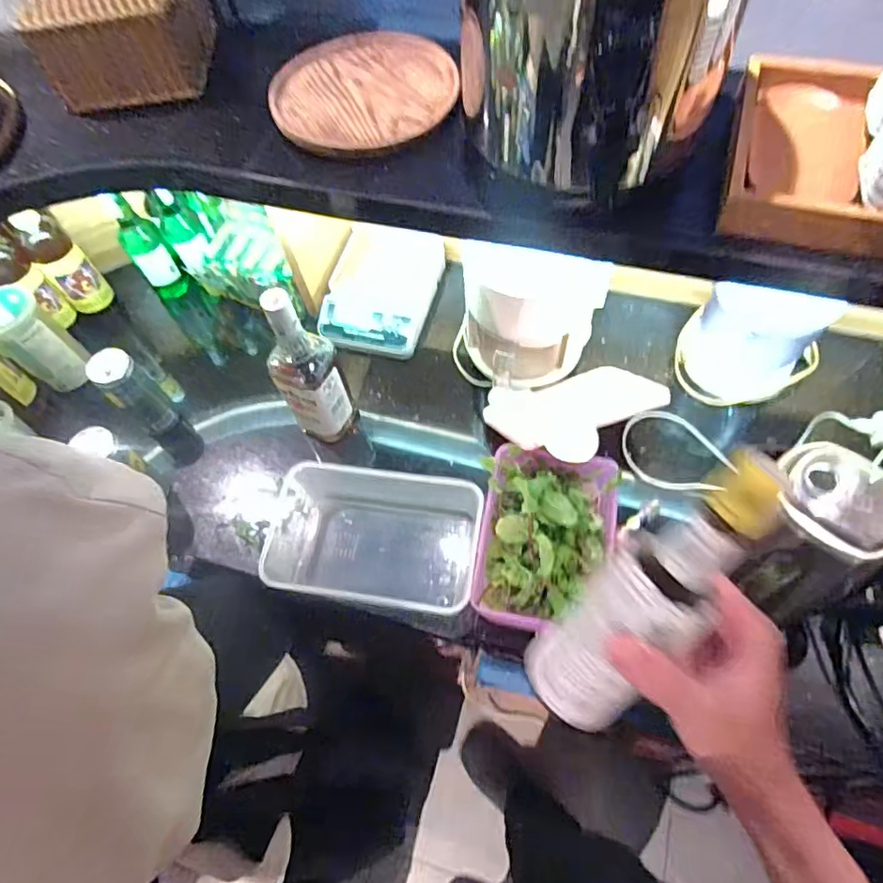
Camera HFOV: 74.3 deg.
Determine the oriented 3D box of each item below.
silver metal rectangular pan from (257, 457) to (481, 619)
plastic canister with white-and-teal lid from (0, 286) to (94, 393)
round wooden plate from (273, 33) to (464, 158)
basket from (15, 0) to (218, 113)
[{"bbox_3d":[-0.080,0.120,0.757,0.256,0.090,0.185,6,62,7],"label":"silver metal rectangular pan"},{"bbox_3d":[-0.618,-0.150,0.875,0.087,0.148,0.092,36,70,21],"label":"plastic canister with white-and-teal lid"},{"bbox_3d":[-0.089,-0.425,0.693,0.211,0.019,0.226,-2,61,3],"label":"round wooden plate"},{"bbox_3d":[-0.391,-0.506,0.710,0.190,0.097,0.166,-9,61,-1],"label":"basket"}]

